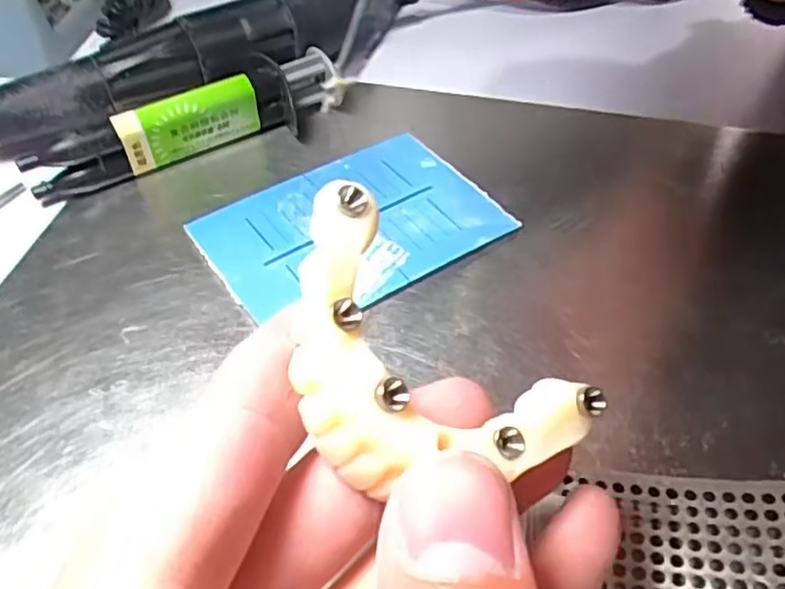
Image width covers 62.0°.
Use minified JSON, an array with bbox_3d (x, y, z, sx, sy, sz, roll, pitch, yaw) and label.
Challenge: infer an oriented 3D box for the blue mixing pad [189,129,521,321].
[{"bbox_3d":[-0.012,-0.022,0.197,0.083,0.004,0.056,-26,55,-21],"label":"blue mixing pad"}]

